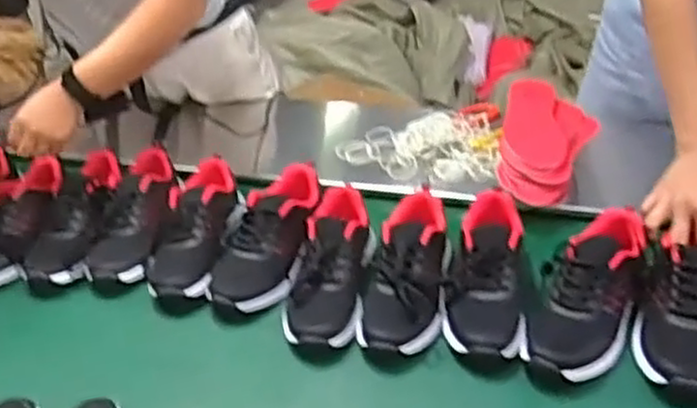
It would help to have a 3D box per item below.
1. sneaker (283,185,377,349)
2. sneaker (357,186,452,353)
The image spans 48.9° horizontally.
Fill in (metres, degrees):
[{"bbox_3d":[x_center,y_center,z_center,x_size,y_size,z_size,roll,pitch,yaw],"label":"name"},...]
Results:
[{"bbox_3d":[-0.023,0.071,0.994,0.096,0.087,0.237,1,38,12],"label":"sneaker"},{"bbox_3d":[0.075,0.081,0.981,0.104,0.081,0.243,6,39,17],"label":"sneaker"}]

